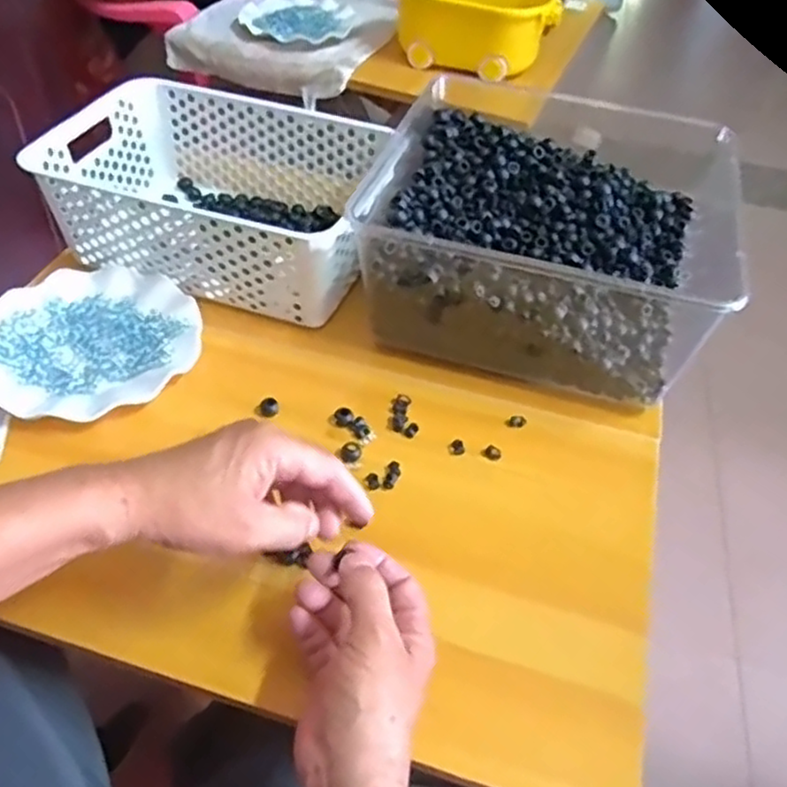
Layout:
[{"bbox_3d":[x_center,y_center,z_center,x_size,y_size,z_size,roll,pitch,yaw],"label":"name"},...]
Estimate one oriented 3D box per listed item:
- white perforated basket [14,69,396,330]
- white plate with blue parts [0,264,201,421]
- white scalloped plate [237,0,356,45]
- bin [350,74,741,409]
[{"bbox_3d":[-0.164,-0.194,0.692,0.300,0.106,0.202,17,47,11],"label":"white perforated basket"},{"bbox_3d":[-0.263,-0.048,0.607,0.177,0.018,0.173,3,46,-3],"label":"white plate with blue parts"},{"bbox_3d":[-0.154,-0.613,1.143,0.176,0.026,0.188,24,49,17],"label":"white scalloped plate"},{"bbox_3d":[0.132,-0.136,0.638,0.310,0.128,0.274,20,48,14],"label":"bin"}]

